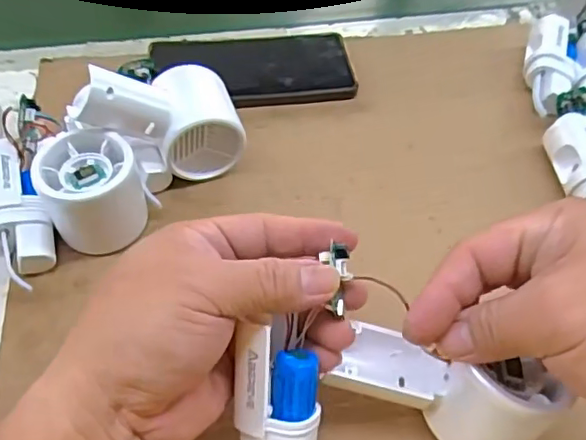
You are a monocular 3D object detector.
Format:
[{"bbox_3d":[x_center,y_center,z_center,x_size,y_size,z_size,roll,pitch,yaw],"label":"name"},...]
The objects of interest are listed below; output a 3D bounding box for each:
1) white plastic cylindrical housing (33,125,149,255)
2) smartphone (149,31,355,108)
[{"bbox_3d":[-0.123,-0.018,0.360,0.057,0.058,0.059,1,52,-1],"label":"white plastic cylindrical housing"},{"bbox_3d":[-0.028,-0.121,0.467,0.157,0.007,0.077,-10,61,-15],"label":"smartphone"}]

